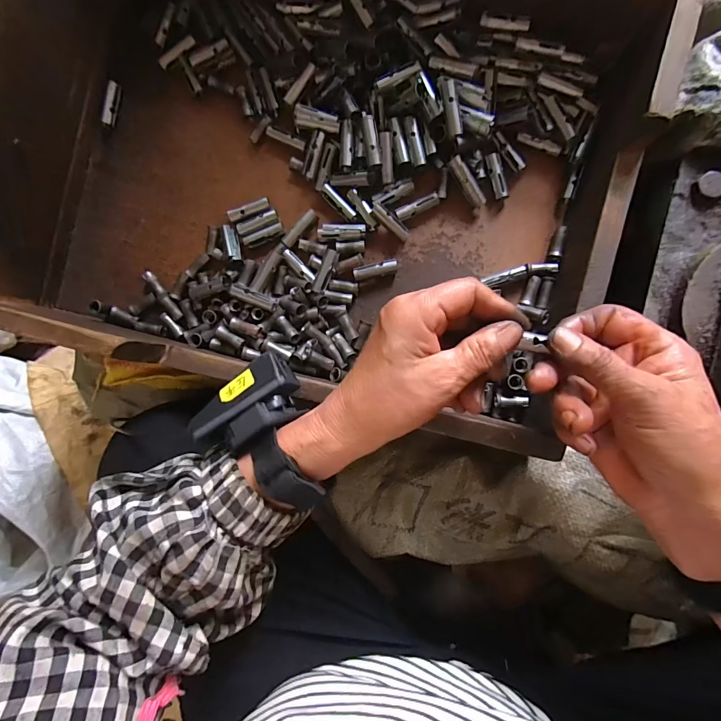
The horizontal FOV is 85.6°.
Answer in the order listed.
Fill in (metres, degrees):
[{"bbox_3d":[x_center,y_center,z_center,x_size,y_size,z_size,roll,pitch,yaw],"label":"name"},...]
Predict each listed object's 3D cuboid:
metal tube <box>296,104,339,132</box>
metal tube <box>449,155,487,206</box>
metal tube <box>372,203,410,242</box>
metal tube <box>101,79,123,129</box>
[{"bbox_3d":[-0.035,-0.196,0.316,0.039,0.008,0.016,13,91,8],"label":"metal tube"},{"bbox_3d":[0.086,-0.144,0.313,0.011,0.006,0.043,-36,102,6],"label":"metal tube"},{"bbox_3d":[0.026,-0.114,0.323,0.038,0.009,0.010,39,95,-17],"label":"metal tube"},{"bbox_3d":[-0.220,-0.227,0.346,0.011,0.011,0.038,13,91,8],"label":"metal tube"}]

